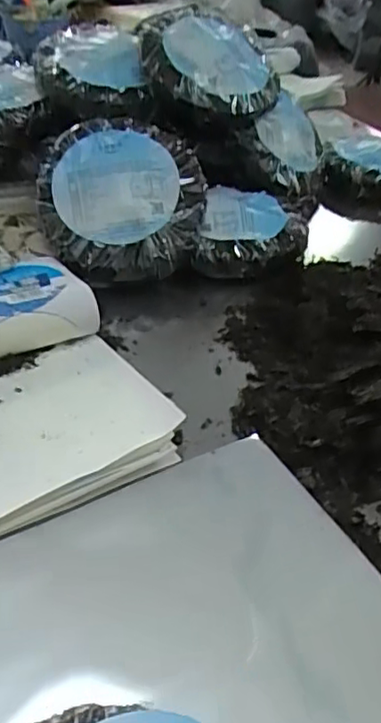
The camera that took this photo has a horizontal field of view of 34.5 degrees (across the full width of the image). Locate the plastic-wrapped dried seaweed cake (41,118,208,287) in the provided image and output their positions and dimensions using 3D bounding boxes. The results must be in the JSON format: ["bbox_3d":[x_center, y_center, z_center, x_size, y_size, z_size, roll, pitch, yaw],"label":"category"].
[{"bbox_3d":[-0.084,-0.208,0.762,0.201,0.053,0.203,-10,77,-6],"label":"plastic-wrapped dried seaweed cake"}]

